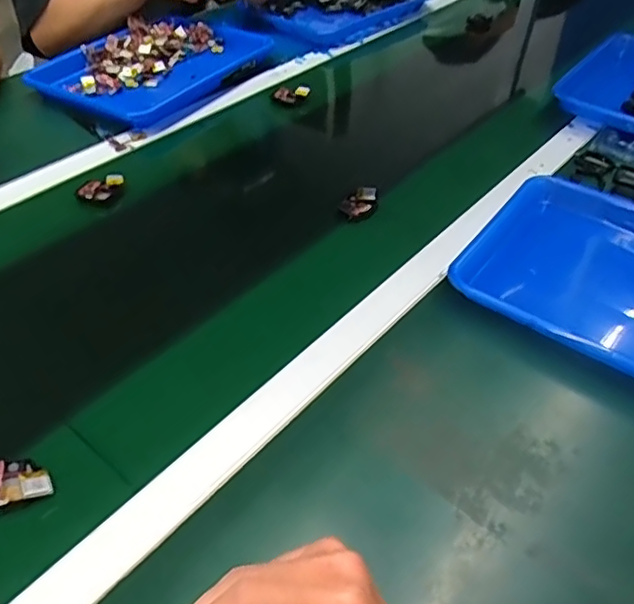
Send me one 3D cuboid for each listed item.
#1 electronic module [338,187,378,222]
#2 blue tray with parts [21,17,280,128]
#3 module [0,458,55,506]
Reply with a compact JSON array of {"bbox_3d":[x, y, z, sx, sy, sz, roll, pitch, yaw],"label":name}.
[{"bbox_3d":[0.049,-0.115,0.704,0.041,0.023,0.046,6,44,3],"label":"electronic module"},{"bbox_3d":[-0.249,-0.372,0.935,0.234,0.039,0.348,22,47,19],"label":"blue tray with parts"},{"bbox_3d":[-0.221,0.130,0.435,0.054,0.010,0.037,-11,45,-14],"label":"module"}]

